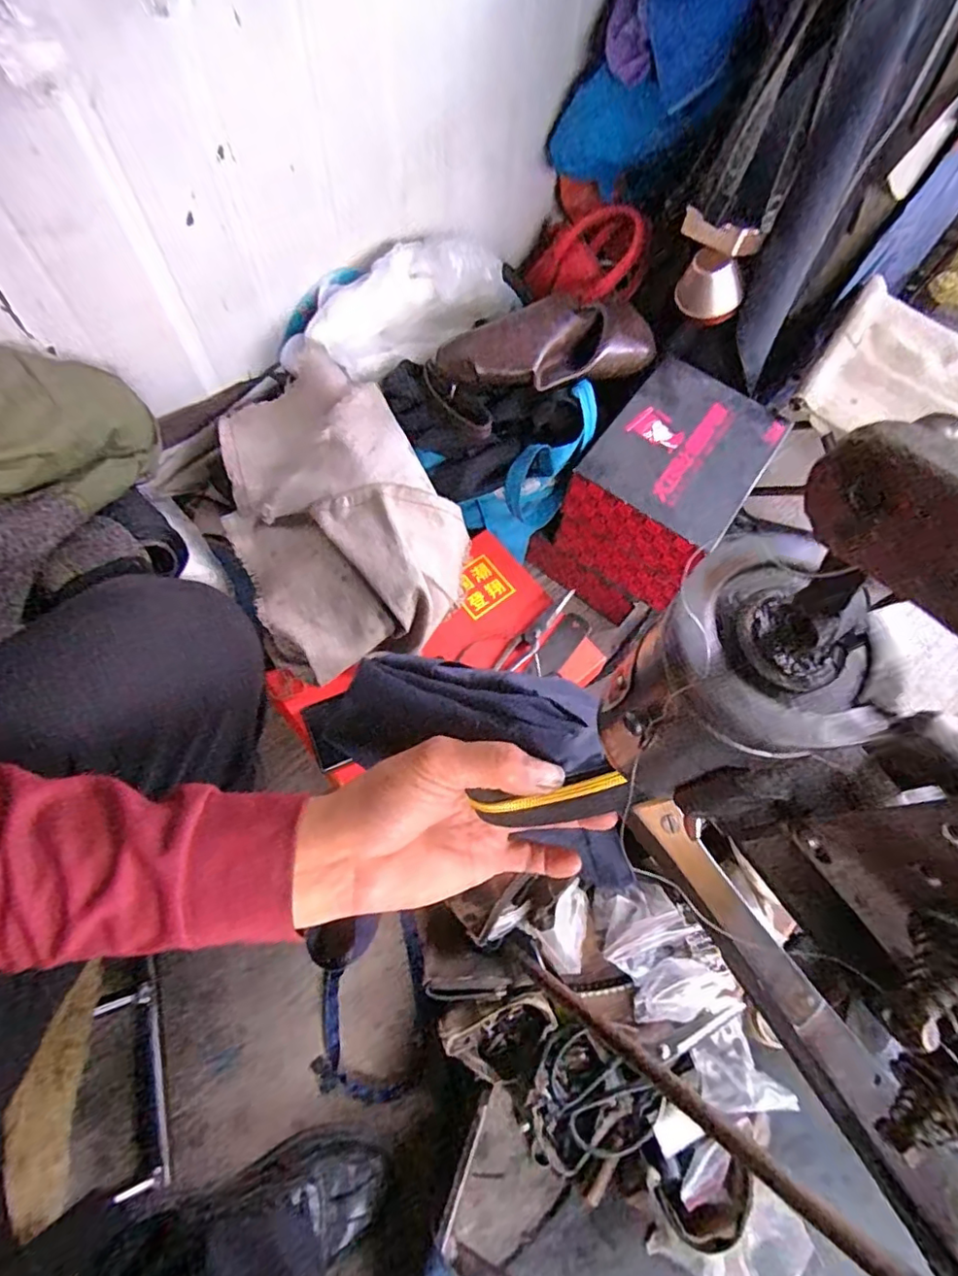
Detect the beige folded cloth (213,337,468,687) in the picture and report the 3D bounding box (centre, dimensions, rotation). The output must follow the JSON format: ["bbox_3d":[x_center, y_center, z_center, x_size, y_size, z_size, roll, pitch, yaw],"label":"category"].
[{"bbox_3d":[-0.155,-0.141,0.627,0.225,0.097,0.336,-22,71,-11],"label":"beige folded cloth"}]

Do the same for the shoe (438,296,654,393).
[{"bbox_3d":[0.077,-0.313,0.632,0.243,0.069,0.085,-20,71,-10],"label":"shoe"}]

